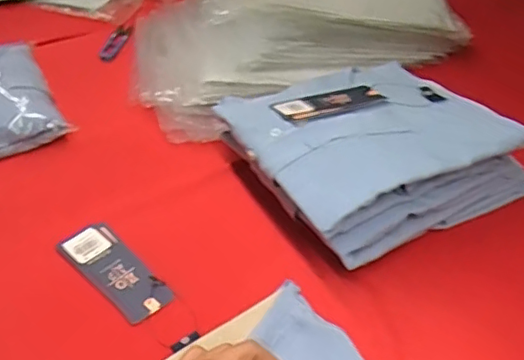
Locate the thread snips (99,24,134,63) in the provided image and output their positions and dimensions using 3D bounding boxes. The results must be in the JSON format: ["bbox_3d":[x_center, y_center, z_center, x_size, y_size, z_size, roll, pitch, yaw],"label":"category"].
[{"bbox_3d":[-0.216,-0.202,0.844,0.028,0.004,0.112,9,41,1],"label":"thread snips"}]

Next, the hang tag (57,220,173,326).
[{"bbox_3d":[-0.138,0.085,0.539,0.123,0.006,0.052,33,51,30],"label":"hang tag"}]

